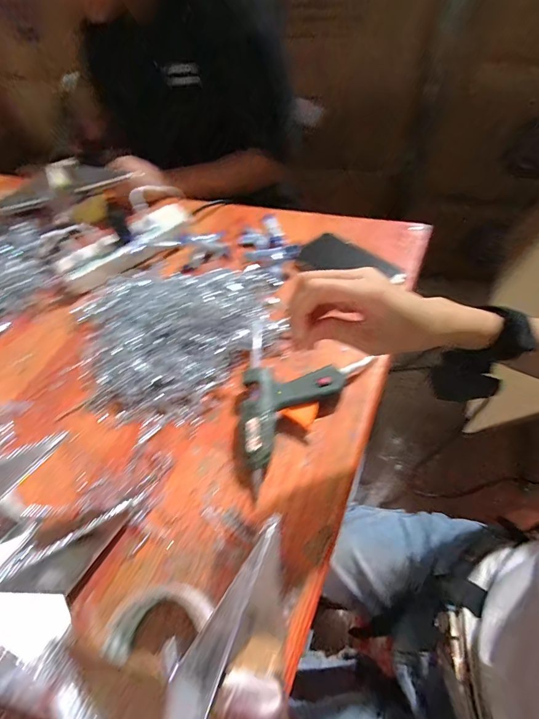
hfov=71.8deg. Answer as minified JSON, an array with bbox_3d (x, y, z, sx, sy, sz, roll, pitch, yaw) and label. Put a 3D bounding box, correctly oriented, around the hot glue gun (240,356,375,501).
[{"bbox_3d":[0.016,0.039,0.412,0.094,0.028,0.184,32,65,28],"label":"hot glue gun"}]

